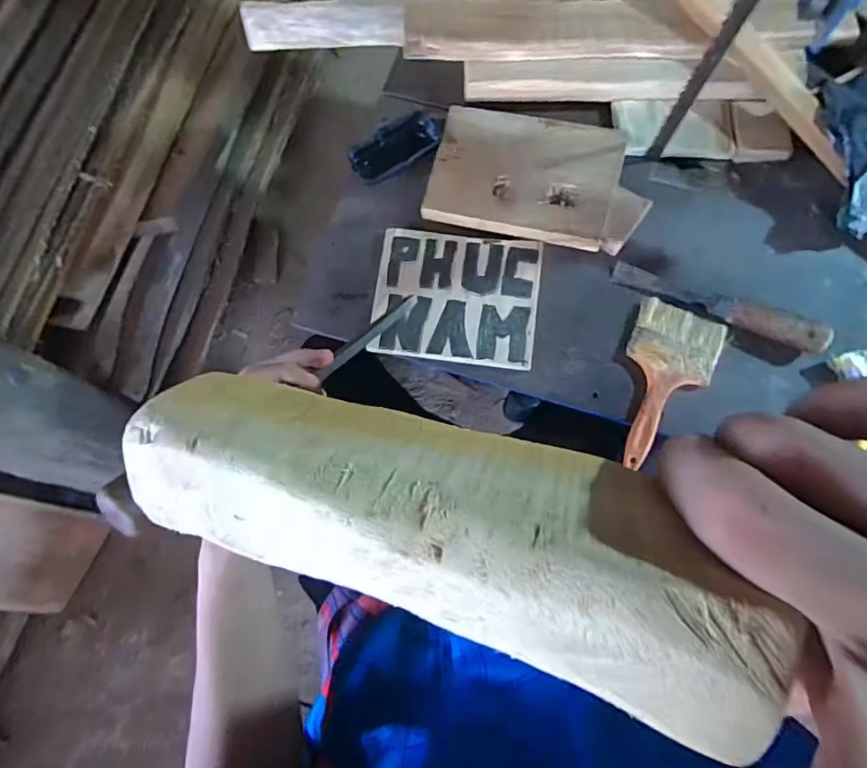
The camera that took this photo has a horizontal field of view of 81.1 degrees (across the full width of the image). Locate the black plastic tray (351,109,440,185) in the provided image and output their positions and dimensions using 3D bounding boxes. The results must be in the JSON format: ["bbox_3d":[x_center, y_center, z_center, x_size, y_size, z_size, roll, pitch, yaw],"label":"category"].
[{"bbox_3d":[-0.046,-0.283,0.603,0.110,0.009,0.060,-31,78,-6],"label":"black plastic tray"}]

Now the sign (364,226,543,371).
[{"bbox_3d":[0.026,-0.097,0.565,0.178,0.009,0.145,7,77,3],"label":"sign"}]

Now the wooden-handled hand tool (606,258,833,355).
[{"bbox_3d":[0.307,-0.087,0.544,0.223,0.029,0.028,24,78,7],"label":"wooden-handled hand tool"}]

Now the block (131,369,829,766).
[{"bbox_3d":[-0.003,0.033,0.135,0.166,0.029,0.054,16,77,17],"label":"block"}]

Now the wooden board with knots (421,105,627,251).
[{"bbox_3d":[0.103,-0.241,0.583,0.206,0.026,0.145,13,77,4],"label":"wooden board with knots"}]

